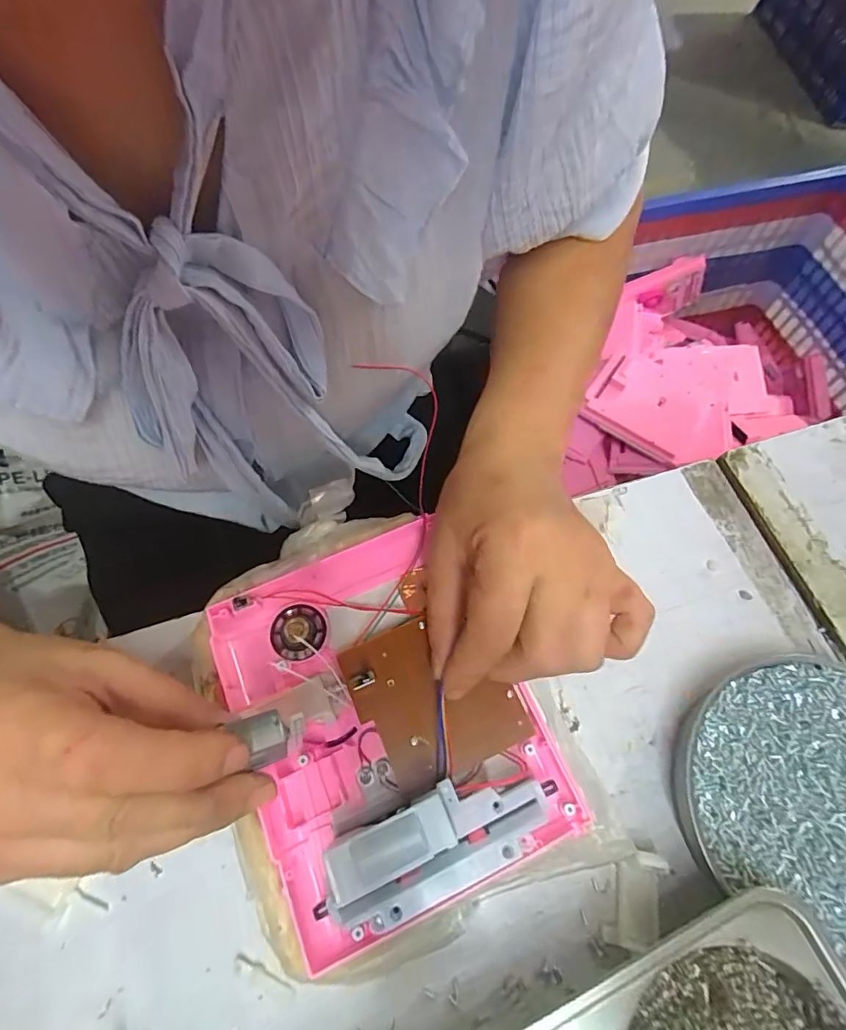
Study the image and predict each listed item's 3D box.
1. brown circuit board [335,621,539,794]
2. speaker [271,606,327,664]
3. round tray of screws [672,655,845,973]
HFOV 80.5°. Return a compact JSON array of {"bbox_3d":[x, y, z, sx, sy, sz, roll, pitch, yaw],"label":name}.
[{"bbox_3d":[0.004,0.088,0.245,0.072,0.009,0.072,-22,68,-10],"label":"brown circuit board"},{"bbox_3d":[-0.064,0.060,0.255,0.027,0.007,0.028,0,66,-1],"label":"speaker"},{"bbox_3d":[0.198,0.139,0.248,0.132,0.020,0.125,0,66,-1],"label":"round tray of screws"}]

